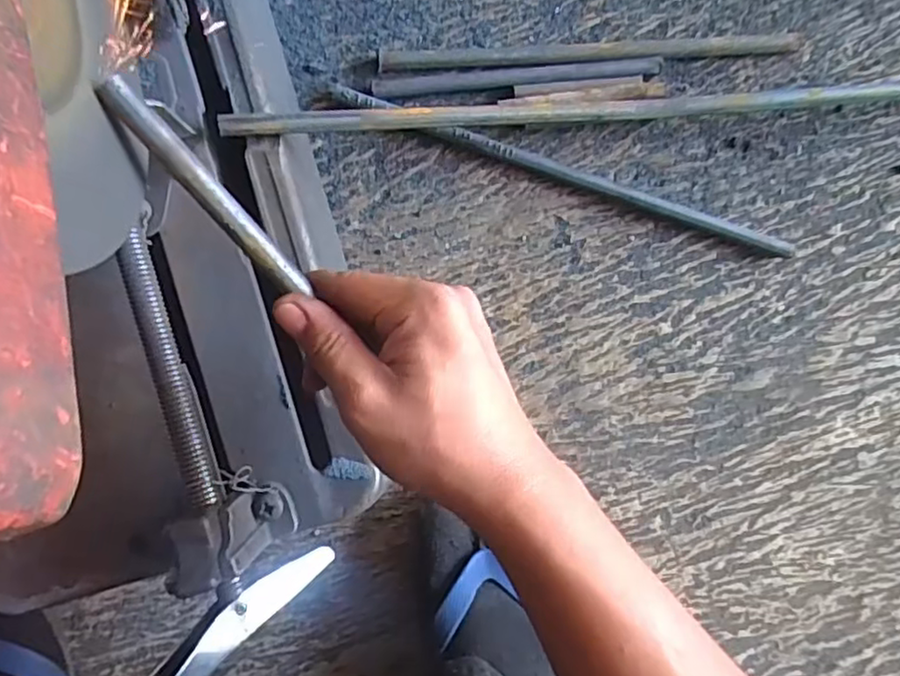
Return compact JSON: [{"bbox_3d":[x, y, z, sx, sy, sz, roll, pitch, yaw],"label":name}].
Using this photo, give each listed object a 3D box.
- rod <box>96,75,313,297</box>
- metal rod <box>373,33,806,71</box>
[{"bbox_3d":[-0.093,-0.056,0.251,0.011,0.007,0.102,-40,111,0],"label":"rod"},{"bbox_3d":[0.097,-0.197,0.449,0.287,0.011,0.017,-2,91,-1],"label":"metal rod"}]

